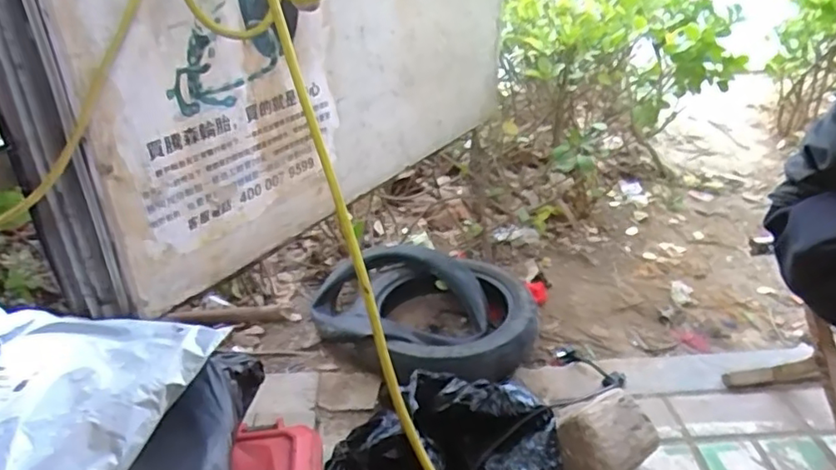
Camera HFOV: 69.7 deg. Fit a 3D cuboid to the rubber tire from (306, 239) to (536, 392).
[{"bbox_3d":[0.005,0.153,1.209,0.356,0.094,0.463,-25,37,-32],"label":"rubber tire"}]

